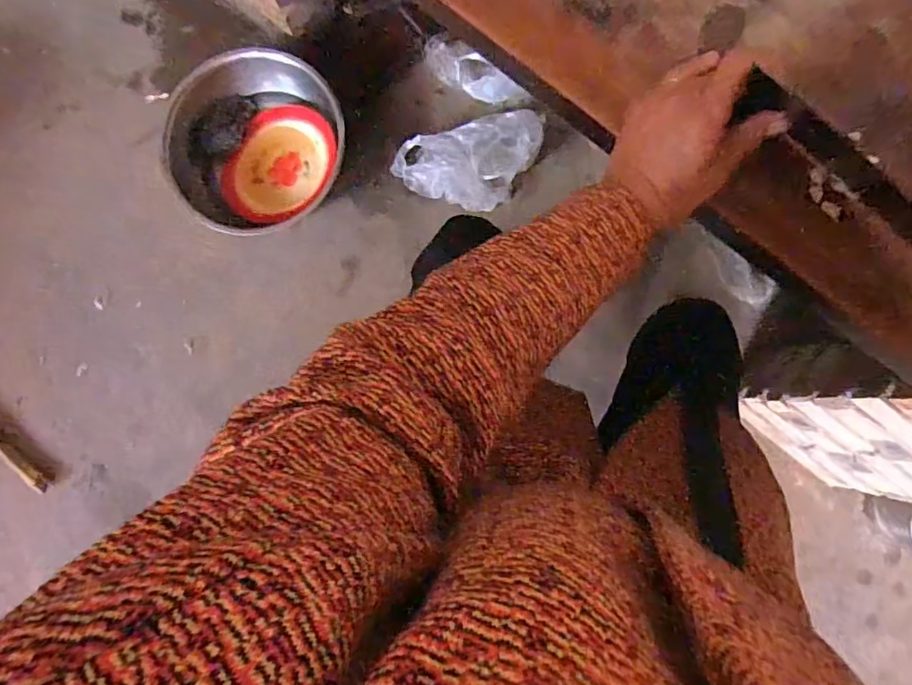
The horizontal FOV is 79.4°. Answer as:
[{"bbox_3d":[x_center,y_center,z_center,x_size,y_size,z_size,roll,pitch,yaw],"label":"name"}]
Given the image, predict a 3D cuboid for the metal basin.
[{"bbox_3d":[-0.375,-0.358,1.002,0.299,0.103,0.309,0,85,2],"label":"metal basin"}]

